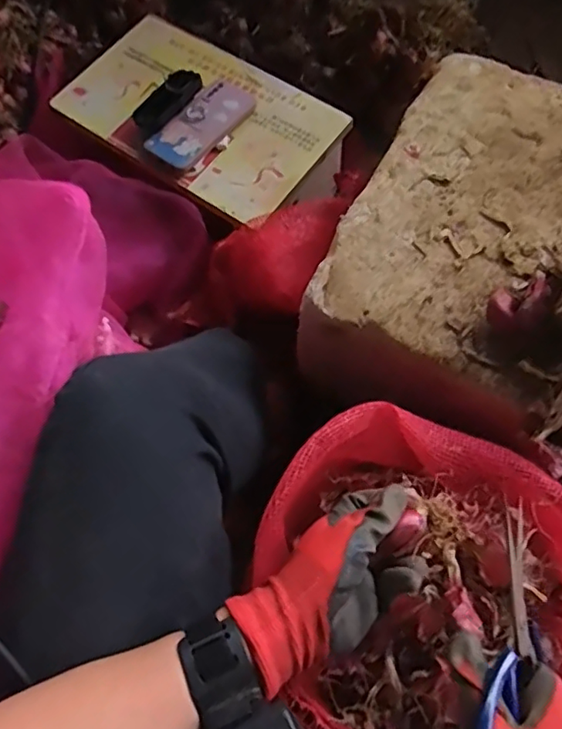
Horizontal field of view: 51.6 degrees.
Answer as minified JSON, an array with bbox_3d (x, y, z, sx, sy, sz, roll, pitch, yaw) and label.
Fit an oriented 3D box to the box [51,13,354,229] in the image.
[{"bbox_3d":[-0.117,-0.356,0.870,0.404,0.099,0.239,36,73,16],"label":"box"}]

